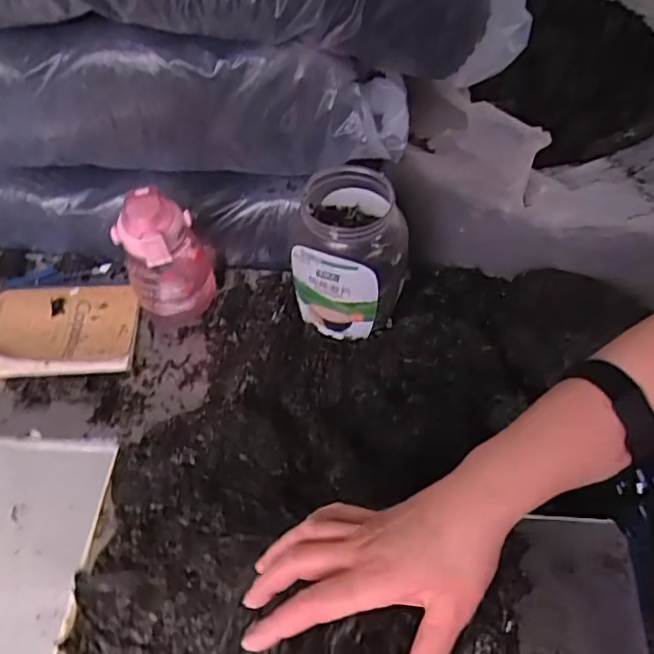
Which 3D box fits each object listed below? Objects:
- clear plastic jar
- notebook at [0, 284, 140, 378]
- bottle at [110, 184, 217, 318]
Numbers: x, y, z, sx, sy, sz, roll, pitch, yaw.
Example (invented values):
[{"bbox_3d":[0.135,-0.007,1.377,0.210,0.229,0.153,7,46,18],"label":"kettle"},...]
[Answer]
[{"bbox_3d":[0.032,-0.092,0.792,0.134,0.198,0.126,0,56,1],"label":"clear plastic jar"},{"bbox_3d":[-0.374,0.002,0.865,0.209,0.027,0.148,-4,56,-2],"label":"notebook"},{"bbox_3d":[-0.216,-0.100,0.824,0.103,0.179,0.099,-8,56,-4],"label":"bottle"}]

